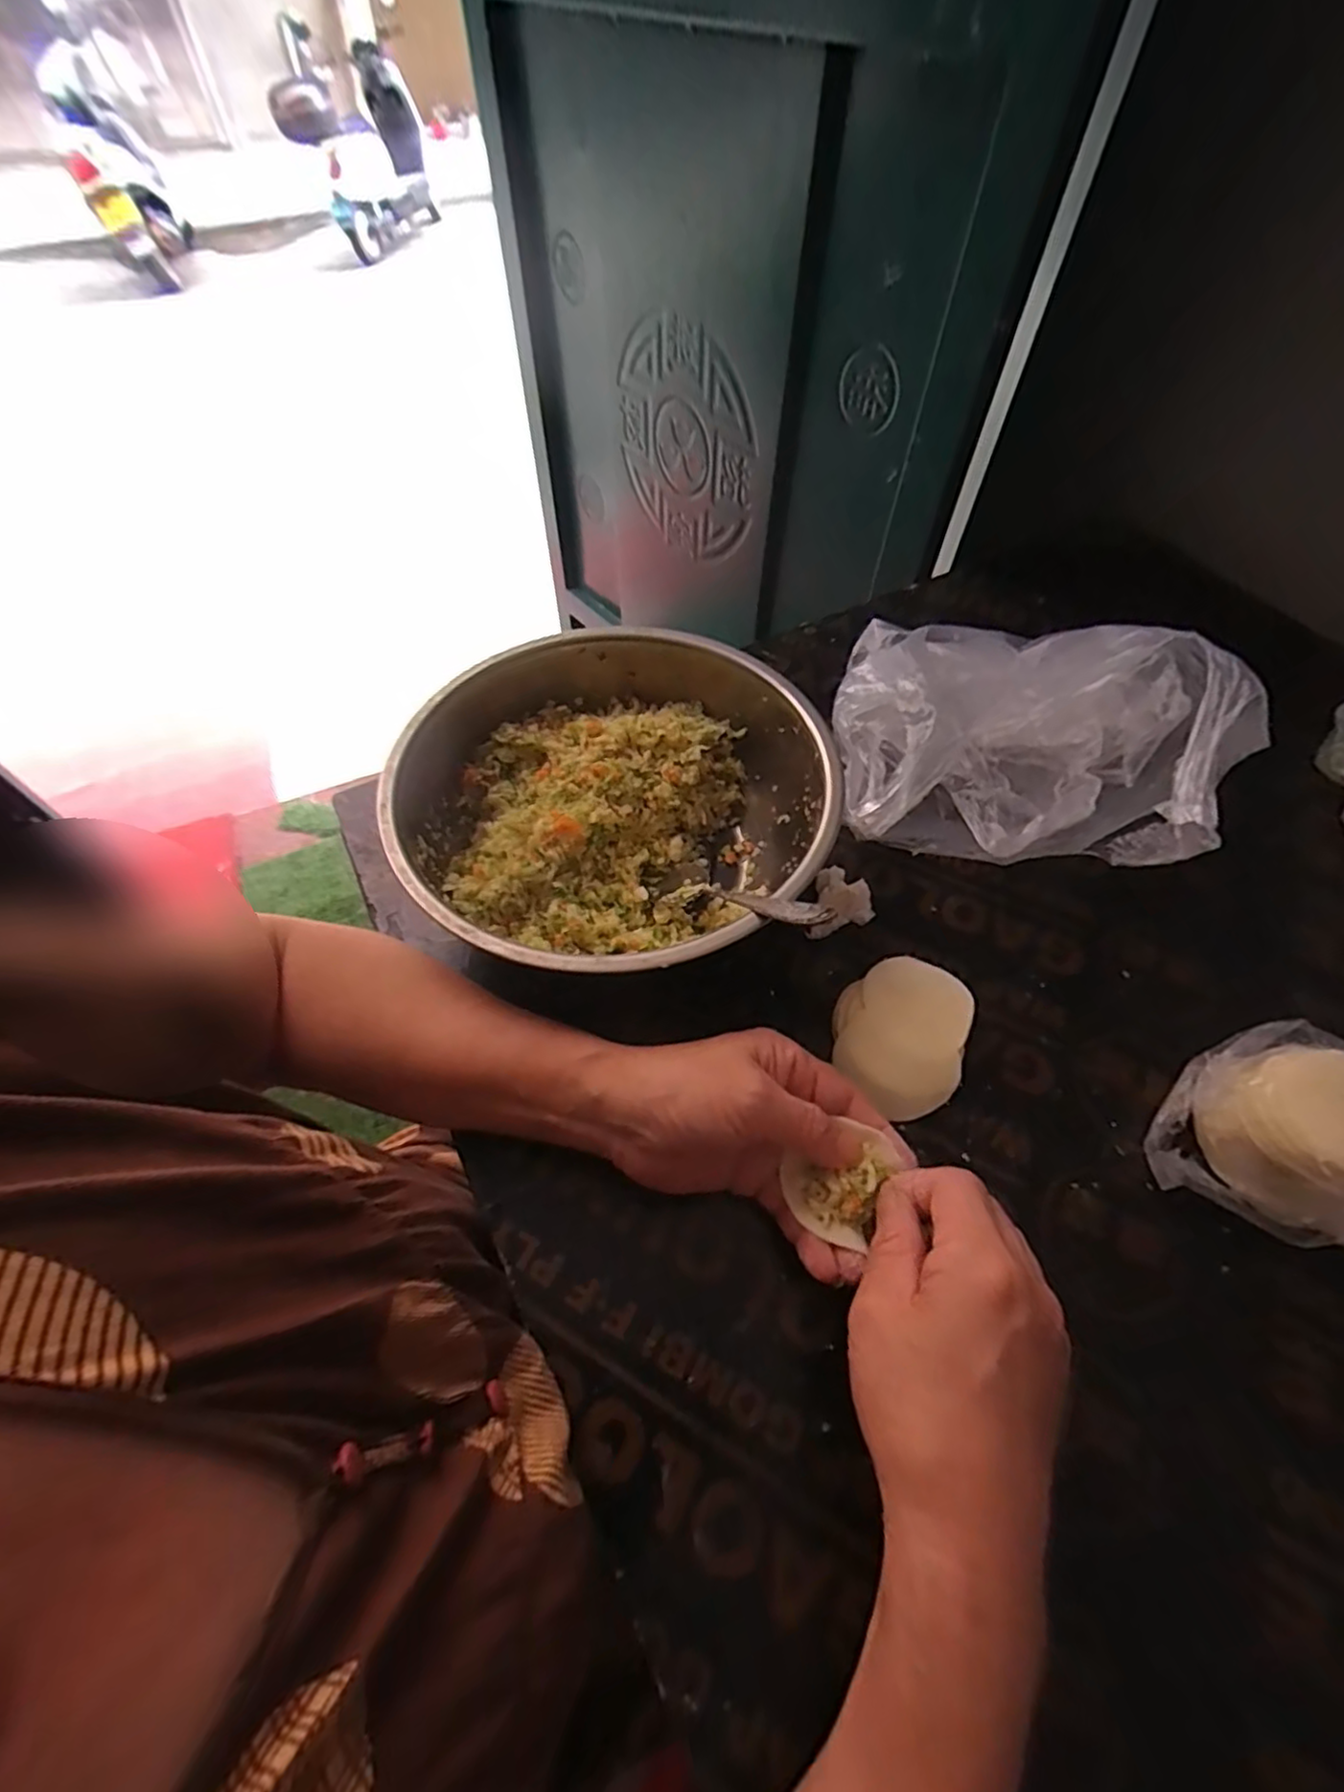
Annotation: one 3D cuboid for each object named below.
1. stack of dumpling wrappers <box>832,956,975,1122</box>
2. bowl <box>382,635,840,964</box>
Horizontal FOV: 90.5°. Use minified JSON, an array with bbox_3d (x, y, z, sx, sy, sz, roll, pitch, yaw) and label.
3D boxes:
[{"bbox_3d":[0.128,0.074,0.364,0.070,0.019,0.082,39,65,22],"label":"stack of dumpling wrappers"},{"bbox_3d":[-0.031,-0.046,0.409,0.245,0.096,0.237,0,57,0],"label":"bowl"}]

